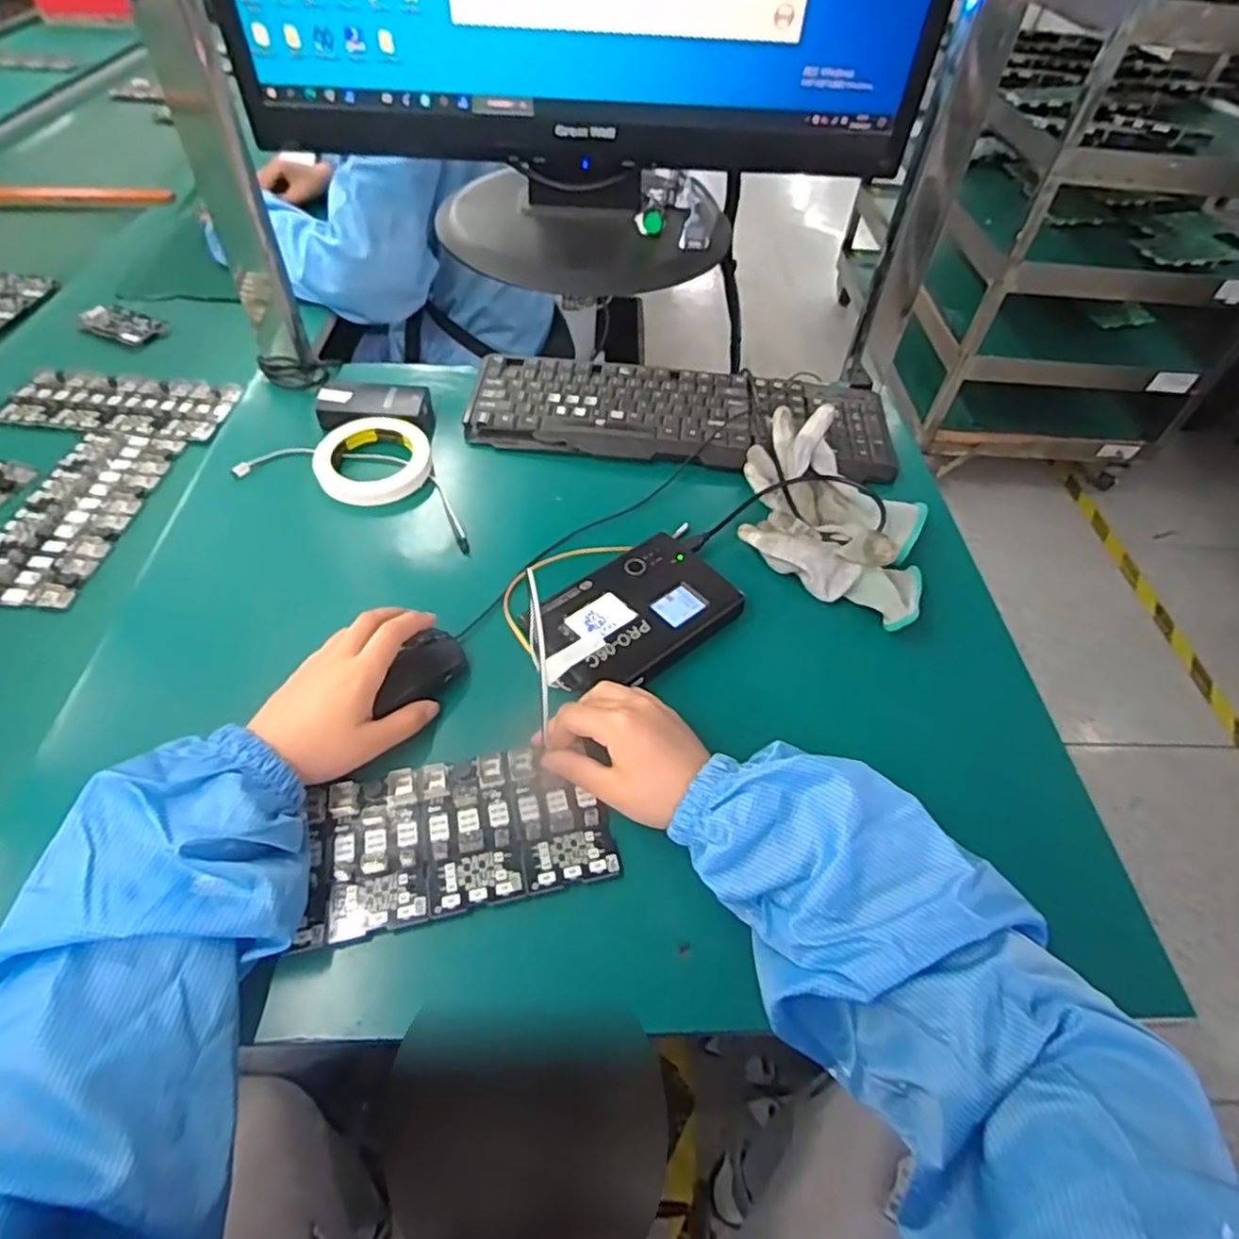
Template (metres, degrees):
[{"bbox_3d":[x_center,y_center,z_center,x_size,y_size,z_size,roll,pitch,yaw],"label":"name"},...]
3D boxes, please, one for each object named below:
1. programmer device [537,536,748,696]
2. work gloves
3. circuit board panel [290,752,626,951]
[{"bbox_3d":[0.010,-0.005,0.531,0.165,0.022,0.096,-35,61,-24],"label":"programmer device"},{"bbox_3d":[0.188,-0.101,0.601,0.165,0.054,0.202,17,52,9],"label":"work gloves"},{"bbox_3d":[-0.099,0.134,0.428,0.178,0.014,0.096,-11,54,-9],"label":"circuit board panel"}]

